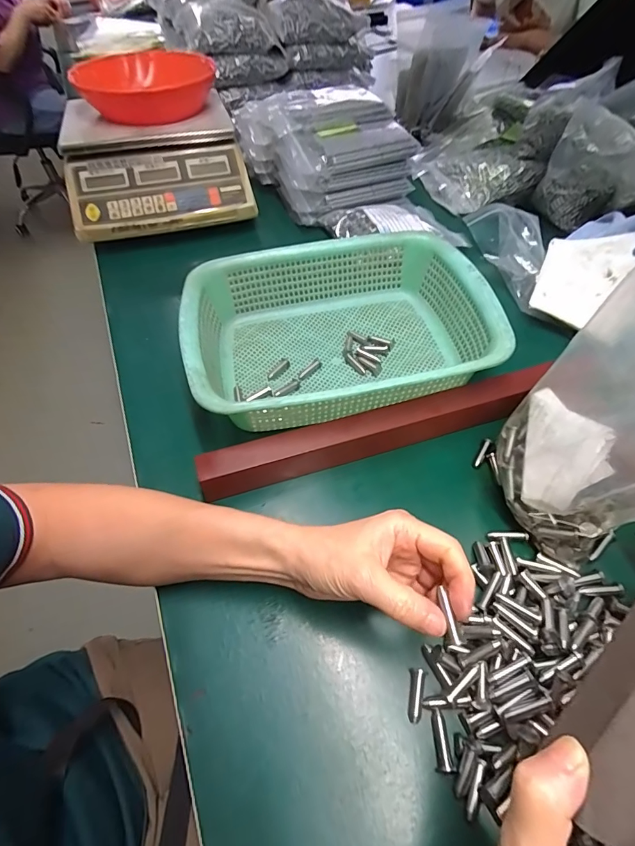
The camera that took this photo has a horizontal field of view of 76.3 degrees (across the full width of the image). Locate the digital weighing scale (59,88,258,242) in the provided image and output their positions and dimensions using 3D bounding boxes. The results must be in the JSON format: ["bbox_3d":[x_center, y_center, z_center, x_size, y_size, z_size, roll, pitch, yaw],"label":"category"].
[{"bbox_3d":[-0.245,-0.403,0.628,0.249,0.098,0.249,-14,55,-7],"label":"digital weighing scale"}]

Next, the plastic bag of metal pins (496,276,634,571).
[{"bbox_3d":[0.197,-0.003,0.268,0.060,0.192,0.149,7,59,-6],"label":"plastic bag of metal pins"}]

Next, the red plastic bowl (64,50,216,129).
[{"bbox_3d":[-0.262,-0.531,0.644,0.191,0.073,0.242,-11,55,-5],"label":"red plastic bowl"}]

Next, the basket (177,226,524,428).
[{"bbox_3d":[0.021,-0.095,0.429,0.294,0.086,0.217,-11,55,-5],"label":"basket"}]

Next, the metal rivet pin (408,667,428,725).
[{"bbox_3d":[0.065,0.180,0.266,0.010,0.007,0.030,10,56,9],"label":"metal rivet pin"}]

